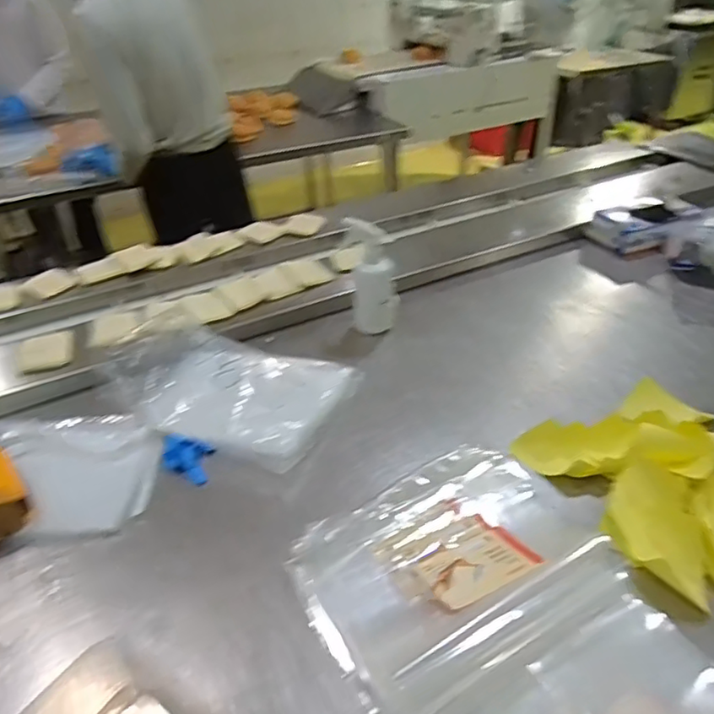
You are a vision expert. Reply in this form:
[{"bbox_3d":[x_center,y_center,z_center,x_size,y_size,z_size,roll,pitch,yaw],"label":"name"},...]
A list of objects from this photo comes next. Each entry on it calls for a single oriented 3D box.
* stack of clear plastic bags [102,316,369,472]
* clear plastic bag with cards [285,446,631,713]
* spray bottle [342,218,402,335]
[{"bbox_3d":[-0.209,0.030,0.956,0.357,0.086,0.249,12,40,19],"label":"stack of clear plastic bags"},{"bbox_3d":[0.117,0.240,0.699,0.355,0.037,0.265,-19,41,-20],"label":"clear plastic bag with cards"},{"bbox_3d":[0.024,-0.148,1.077,0.097,0.190,0.068,-1,38,3],"label":"spray bottle"}]

